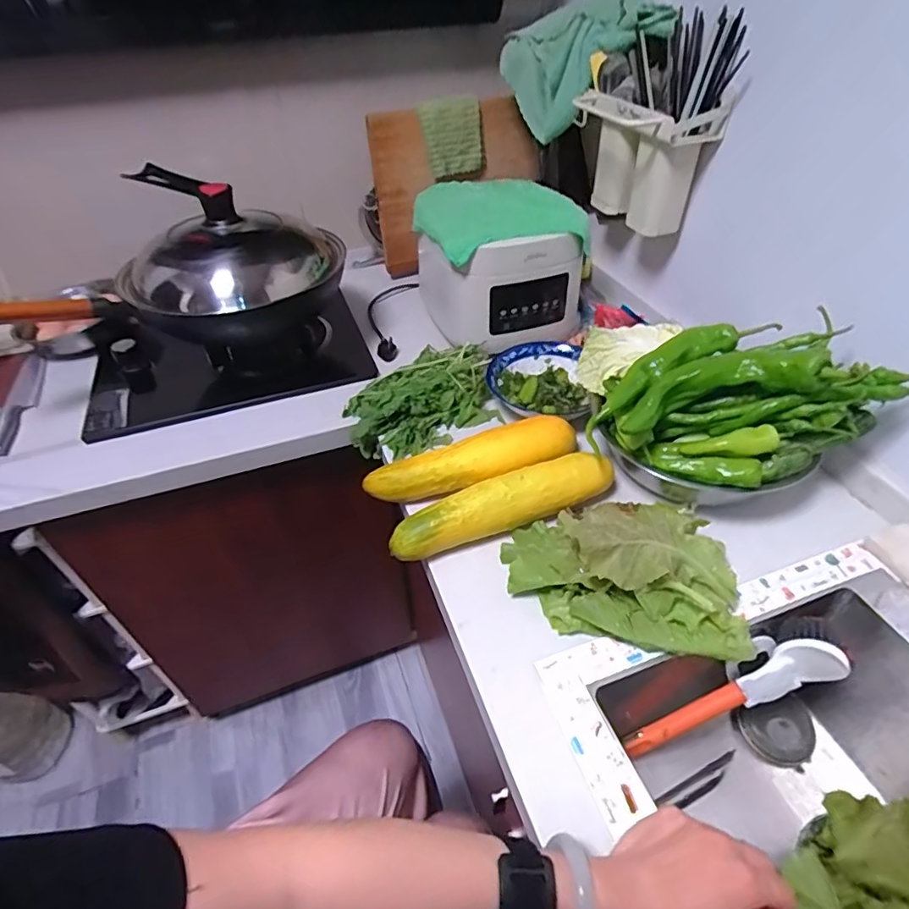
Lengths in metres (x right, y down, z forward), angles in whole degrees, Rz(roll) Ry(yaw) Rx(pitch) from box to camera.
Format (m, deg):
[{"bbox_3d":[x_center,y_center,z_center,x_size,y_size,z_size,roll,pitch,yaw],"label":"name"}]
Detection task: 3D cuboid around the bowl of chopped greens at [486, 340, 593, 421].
[{"bbox_3d":[0.120,-0.102,0.779,0.153,0.050,0.151,6,44,8],"label":"bowl of chopped greens"}]

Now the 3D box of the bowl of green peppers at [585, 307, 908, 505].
[{"bbox_3d":[0.321,-0.049,0.607,0.308,0.168,0.177,-5,44,-3],"label":"bowl of green peppers"}]

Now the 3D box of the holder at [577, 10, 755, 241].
[{"bbox_3d":[0.273,-0.473,0.774,0.128,0.245,0.190,-9,44,-8],"label":"holder"}]

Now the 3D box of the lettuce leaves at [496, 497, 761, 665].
[{"bbox_3d":[0.172,0.113,0.535,0.231,0.083,0.133,6,44,8],"label":"lettuce leaves"}]

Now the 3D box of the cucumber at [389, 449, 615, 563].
[{"bbox_3d":[0.054,0.059,0.612,0.259,0.061,0.058,-16,46,-15],"label":"cucumber"}]

